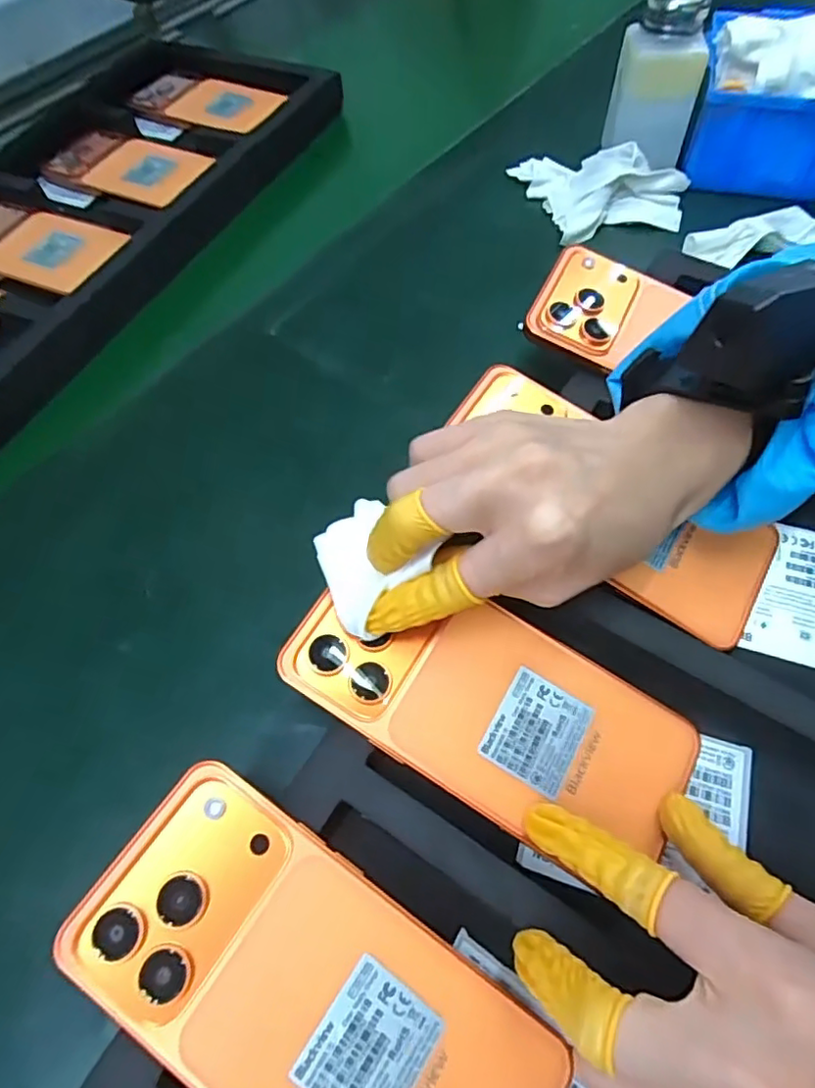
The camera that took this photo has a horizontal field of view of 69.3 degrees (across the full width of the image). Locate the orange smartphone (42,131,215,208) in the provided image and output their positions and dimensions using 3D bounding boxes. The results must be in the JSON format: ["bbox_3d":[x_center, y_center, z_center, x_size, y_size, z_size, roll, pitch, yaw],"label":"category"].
[{"bbox_3d":[-0.237,-0.320,0.496,0.141,0.011,0.076,27,67,17],"label":"orange smartphone"}]

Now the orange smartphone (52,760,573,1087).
[{"bbox_3d":[-0.029,0.151,0.195,0.163,0.006,0.075,36,69,7],"label":"orange smartphone"}]

